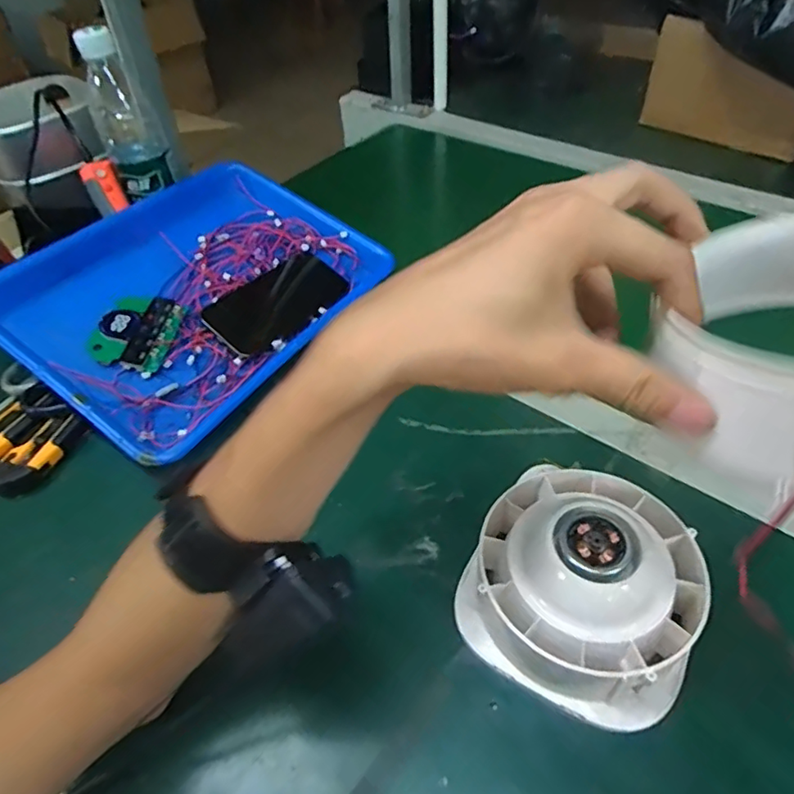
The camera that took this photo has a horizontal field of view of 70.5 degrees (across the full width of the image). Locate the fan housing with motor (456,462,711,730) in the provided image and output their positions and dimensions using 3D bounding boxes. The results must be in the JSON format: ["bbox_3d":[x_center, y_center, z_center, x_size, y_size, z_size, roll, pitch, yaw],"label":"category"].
[{"bbox_3d":[0.114,0.108,0.339,0.131,0.069,0.134,23,53,24],"label":"fan housing with motor"}]

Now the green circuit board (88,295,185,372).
[{"bbox_3d":[-0.237,-0.061,0.521,0.066,0.014,0.082,18,58,0],"label":"green circuit board"}]

